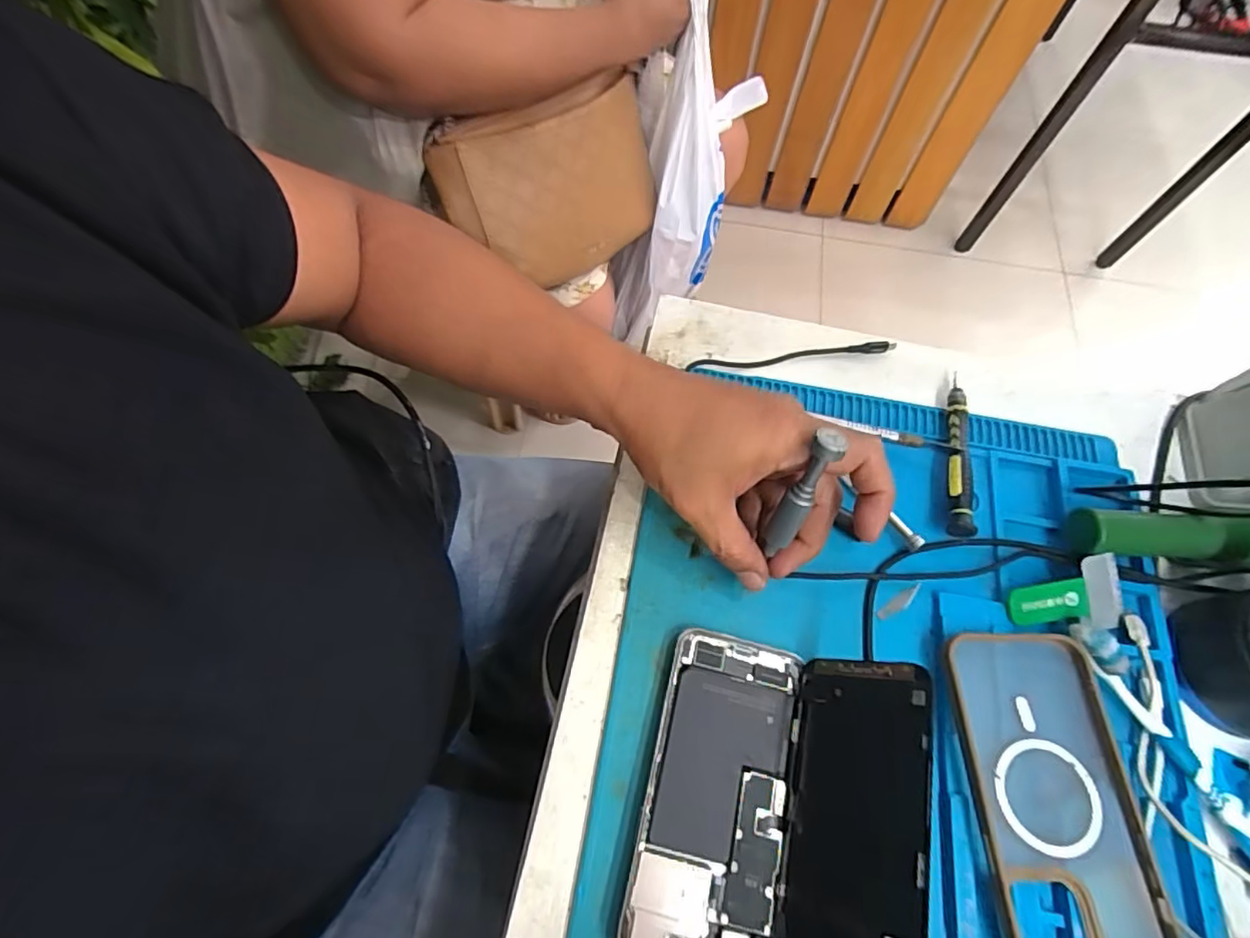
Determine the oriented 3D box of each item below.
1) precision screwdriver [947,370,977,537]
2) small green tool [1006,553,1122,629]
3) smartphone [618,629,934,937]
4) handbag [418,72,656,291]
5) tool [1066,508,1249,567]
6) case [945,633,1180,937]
[{"bbox_3d":[0.225,-0.013,0.401,0.016,0.019,0.130,14,66,4],"label":"precision screwdriver"},{"bbox_3d":[0.267,0.074,0.361,0.064,0.011,0.042,1,82,10],"label":"small green tool"},{"bbox_3d":[0.072,0.163,0.286,0.116,0.063,0.156,14,66,3],"label":"smartphone"},{"bbox_3d":[-0.073,-0.327,0.693,0.264,0.189,0.070,-27,29,-15],"label":"handbag"},{"bbox_3d":[0.357,0.046,0.373,0.155,0.033,0.030,3,65,-2],"label":"tool"},{"bbox_3d":[0.230,0.173,0.316,0.088,0.018,0.163,0,66,-3],"label":"case"}]

